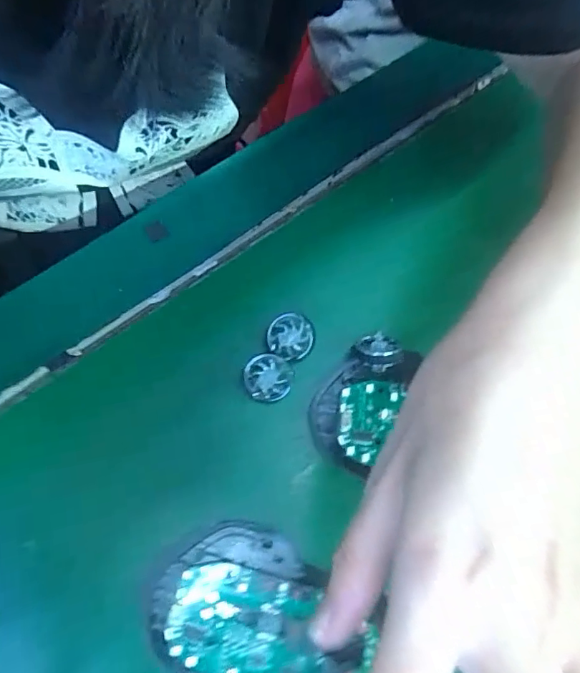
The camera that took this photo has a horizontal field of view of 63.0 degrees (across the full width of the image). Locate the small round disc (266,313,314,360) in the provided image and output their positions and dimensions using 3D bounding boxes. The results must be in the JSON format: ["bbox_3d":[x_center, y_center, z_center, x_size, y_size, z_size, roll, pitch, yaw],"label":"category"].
[{"bbox_3d":[0.000,0.000,0.261,0.025,0.007,0.024,0,94,5],"label":"small round disc"}]

